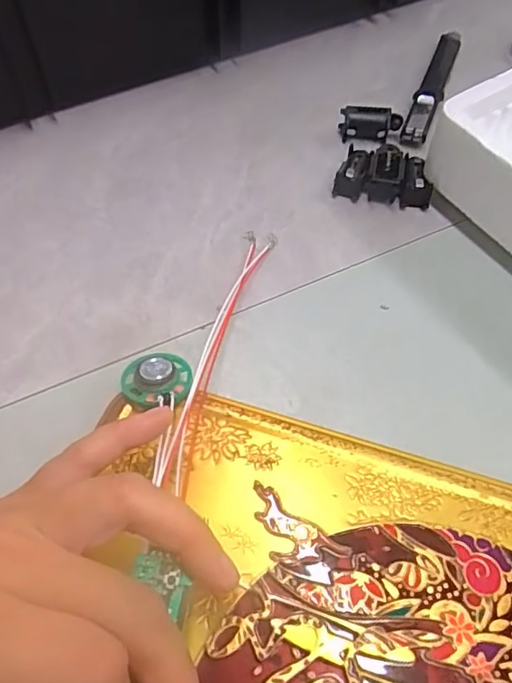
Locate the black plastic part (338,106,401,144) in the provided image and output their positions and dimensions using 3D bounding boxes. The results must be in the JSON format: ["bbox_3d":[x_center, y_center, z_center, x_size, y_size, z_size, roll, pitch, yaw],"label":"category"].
[{"bbox_3d":[0.067,-0.126,0.320,0.035,0.017,0.012,5,56,4],"label":"black plastic part"}]

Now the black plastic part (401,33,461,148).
[{"bbox_3d":[0.113,-0.165,0.346,0.015,0.008,0.128,19,58,13],"label":"black plastic part"}]

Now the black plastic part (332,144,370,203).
[{"bbox_3d":[0.053,-0.093,0.301,0.015,0.012,0.030,19,58,13],"label":"black plastic part"}]

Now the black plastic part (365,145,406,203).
[{"bbox_3d":[0.069,-0.091,0.295,0.018,0.014,0.026,13,57,9],"label":"black plastic part"}]

